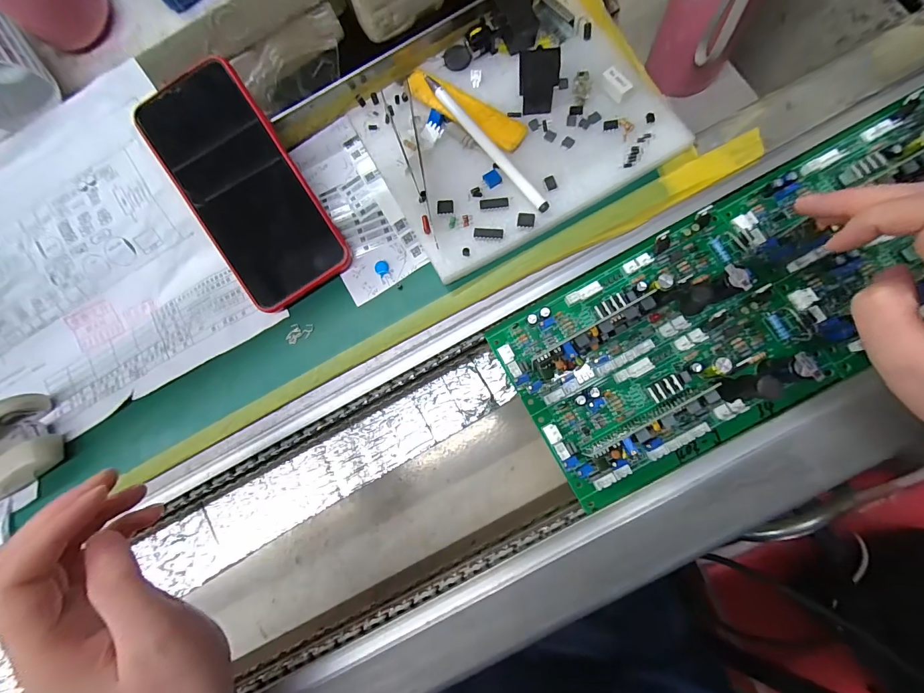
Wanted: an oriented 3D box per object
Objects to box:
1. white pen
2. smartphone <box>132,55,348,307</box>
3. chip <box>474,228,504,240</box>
[{"bbox_3d":[0.016,-0.138,0.267,0.008,0.008,0.124,-38,81,0],"label":"white pen"},{"bbox_3d":[-0.150,-0.108,0.271,0.073,0.008,0.162,-33,91,-2],"label":"smartphone"},{"bbox_3d":[0.018,-0.075,0.260,0.019,0.004,0.008,6,83,7],"label":"chip"}]

